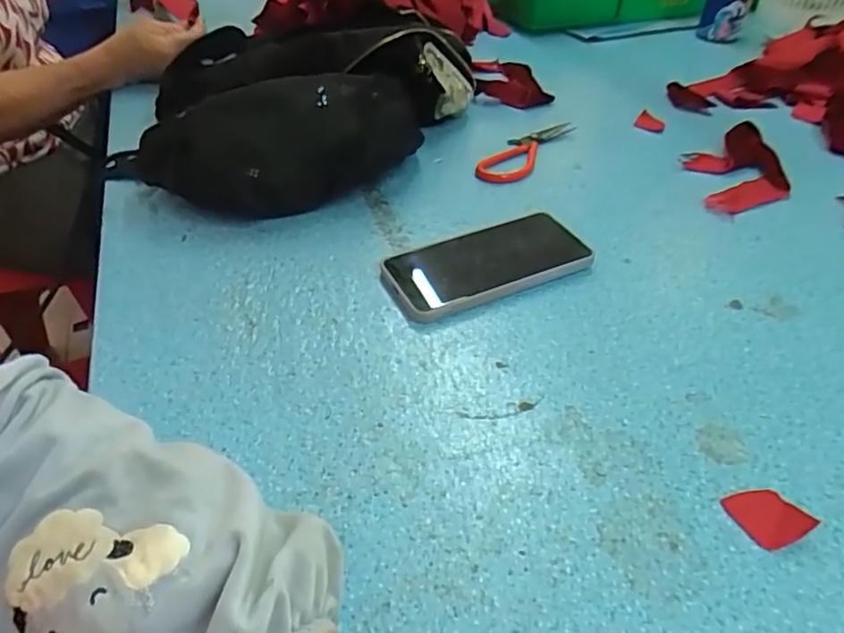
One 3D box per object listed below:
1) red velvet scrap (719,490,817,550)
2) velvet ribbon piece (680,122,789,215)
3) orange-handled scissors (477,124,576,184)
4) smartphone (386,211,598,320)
[{"bbox_3d":[0.188,0.107,0.321,0.031,0.009,0.035,-19,46,-19],"label":"red velvet scrap"},{"bbox_3d":[0.323,-0.156,0.608,0.094,0.019,0.148,1,43,1],"label":"velvet ribbon piece"},{"bbox_3d":[0.111,-0.182,0.641,0.048,0.006,0.158,24,48,24],"label":"orange-handled scissors"},{"bbox_3d":[0.052,-0.044,0.484,0.161,0.015,0.077,-18,45,-19],"label":"smartphone"}]

